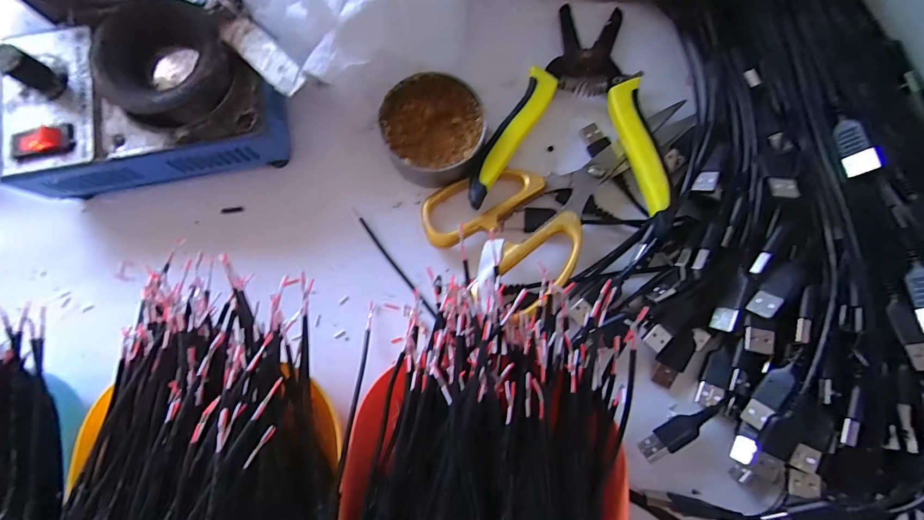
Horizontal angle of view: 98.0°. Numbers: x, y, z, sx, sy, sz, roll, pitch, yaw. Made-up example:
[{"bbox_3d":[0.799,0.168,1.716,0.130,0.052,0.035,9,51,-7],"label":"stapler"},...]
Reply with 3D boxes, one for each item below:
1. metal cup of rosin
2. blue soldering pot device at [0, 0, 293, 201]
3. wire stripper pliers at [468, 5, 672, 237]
[{"bbox_3d":[-0.015,-0.080,0.254,0.060,0.037,0.061,0,81,1],"label":"metal cup of rosin"},{"bbox_3d":[-0.184,-0.094,0.234,0.157,0.056,0.091,-10,81,-1],"label":"blue soldering pot device"},{"bbox_3d":[0.073,-0.097,0.247,0.112,0.018,0.148,10,81,2],"label":"wire stripper pliers"}]

